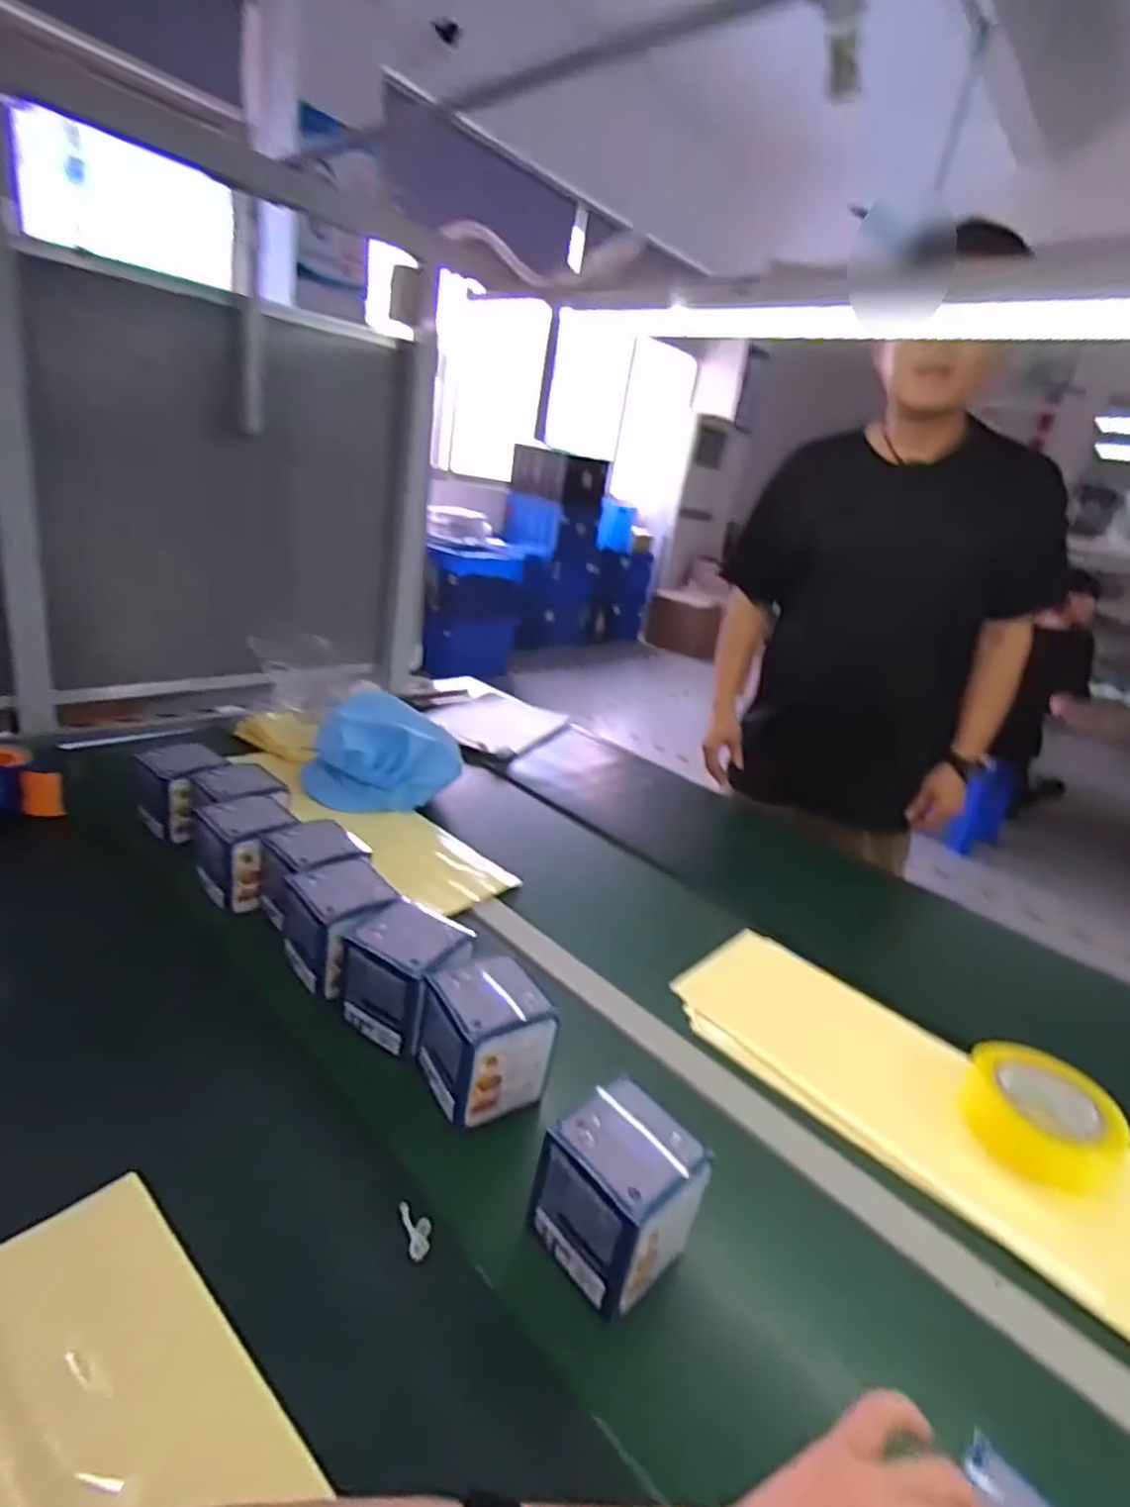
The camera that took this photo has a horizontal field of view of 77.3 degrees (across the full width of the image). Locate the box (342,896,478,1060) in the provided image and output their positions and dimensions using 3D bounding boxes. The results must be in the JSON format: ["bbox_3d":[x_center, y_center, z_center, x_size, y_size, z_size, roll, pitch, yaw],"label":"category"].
[{"bbox_3d":[-0.138,0.194,0.620,0.093,0.094,0.078,15,20,22],"label":"box"}]

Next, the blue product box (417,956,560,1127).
[{"bbox_3d":[-0.064,0.230,0.573,0.085,0.090,0.084,-6,23,-35],"label":"blue product box"}]

